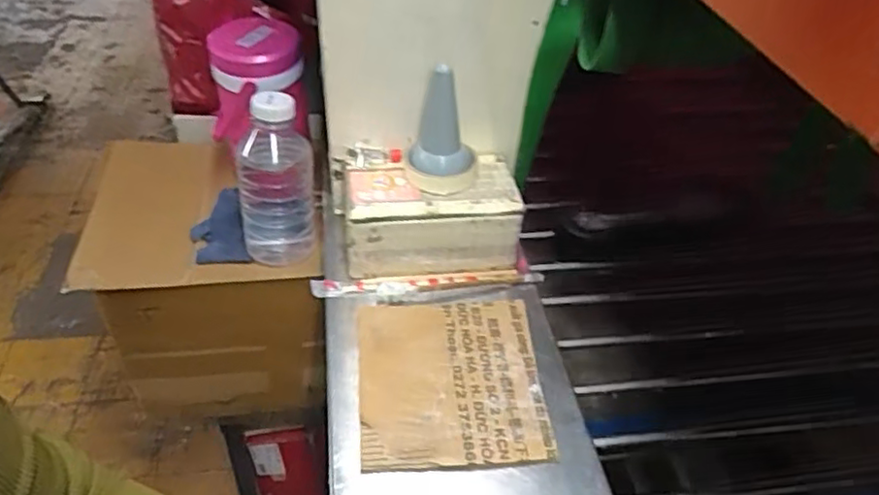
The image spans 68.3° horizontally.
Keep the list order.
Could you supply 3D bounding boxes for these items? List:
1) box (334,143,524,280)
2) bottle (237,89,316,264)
[{"bbox_3d":[-0.015,-0.042,0.752,0.194,0.096,0.133,-3,41,-9],"label":"box"},{"bbox_3d":[-0.211,-0.090,0.832,0.094,0.224,0.106,-6,42,-12],"label":"bottle"}]

